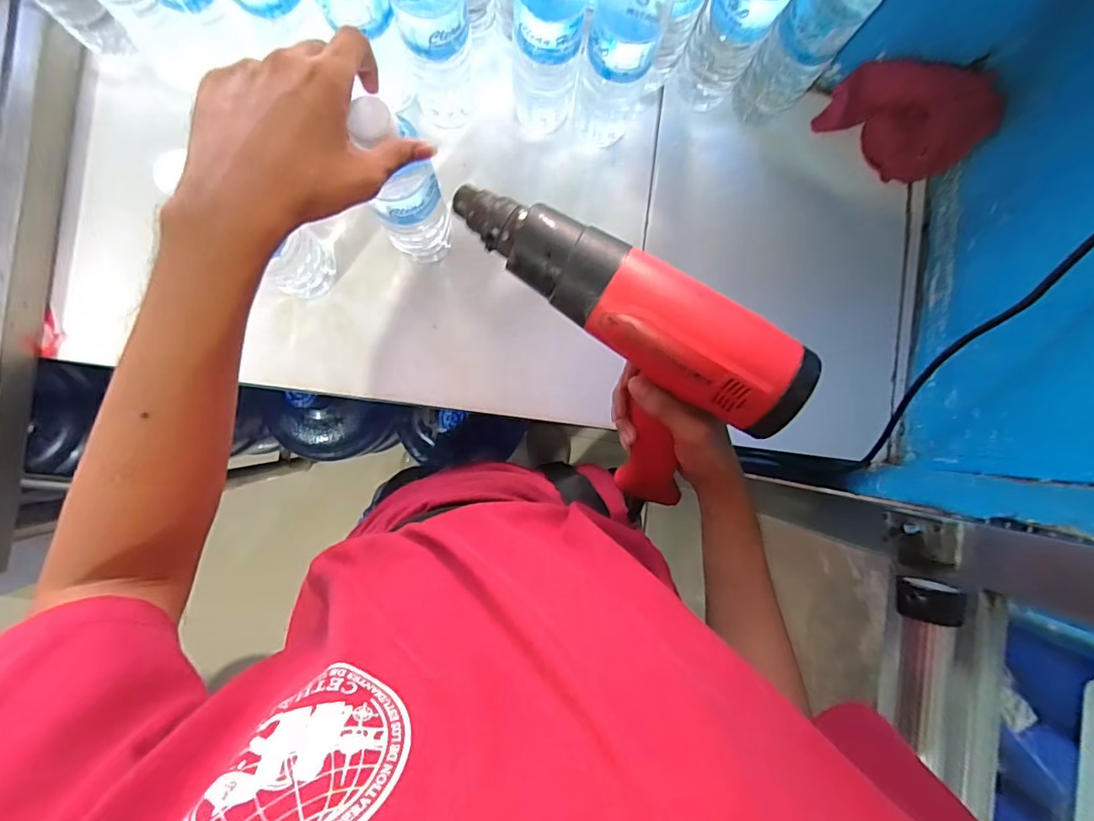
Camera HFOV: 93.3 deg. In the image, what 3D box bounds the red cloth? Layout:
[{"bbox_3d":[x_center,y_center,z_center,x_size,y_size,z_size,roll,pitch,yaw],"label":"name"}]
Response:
[{"bbox_3d":[0.373,-0.308,0.533,0.142,0.031,0.106,46,127,12],"label":"red cloth"}]

